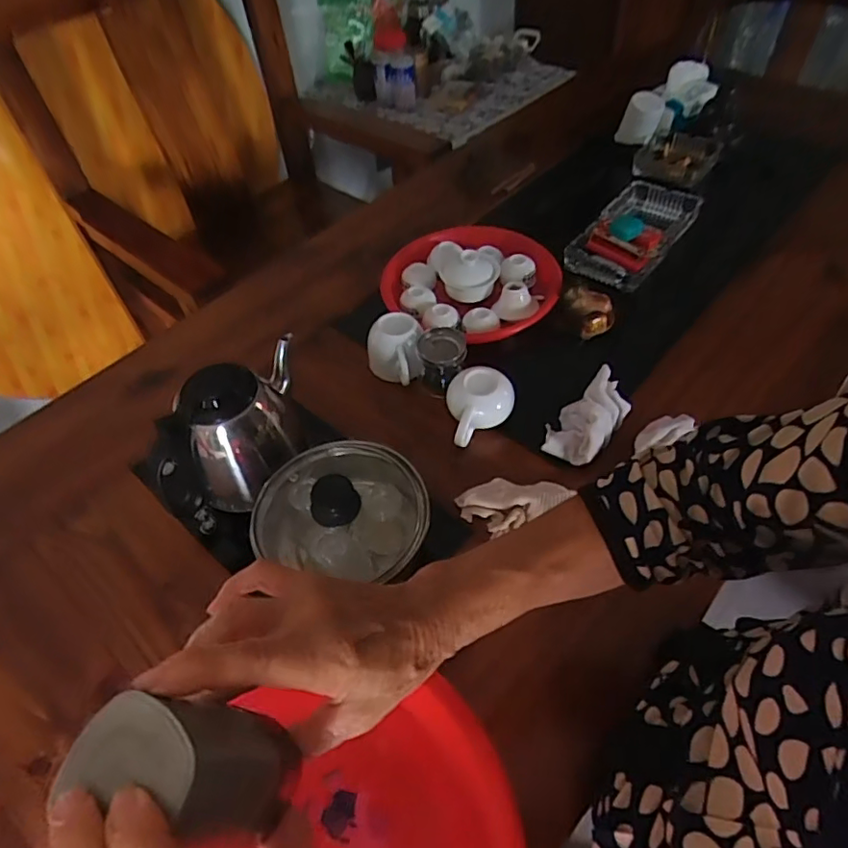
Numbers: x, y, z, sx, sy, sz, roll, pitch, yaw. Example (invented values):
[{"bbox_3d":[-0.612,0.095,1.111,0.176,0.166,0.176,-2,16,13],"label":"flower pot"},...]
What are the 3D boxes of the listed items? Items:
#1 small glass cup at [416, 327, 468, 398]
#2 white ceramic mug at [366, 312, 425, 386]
[{"bbox_3d":[0.024,-0.075,0.715,0.058,0.066,0.058,-2,51,3],"label":"small glass cup"},{"bbox_3d":[-0.035,-0.092,0.731,0.074,0.069,0.081,-9,51,-3],"label":"white ceramic mug"}]

